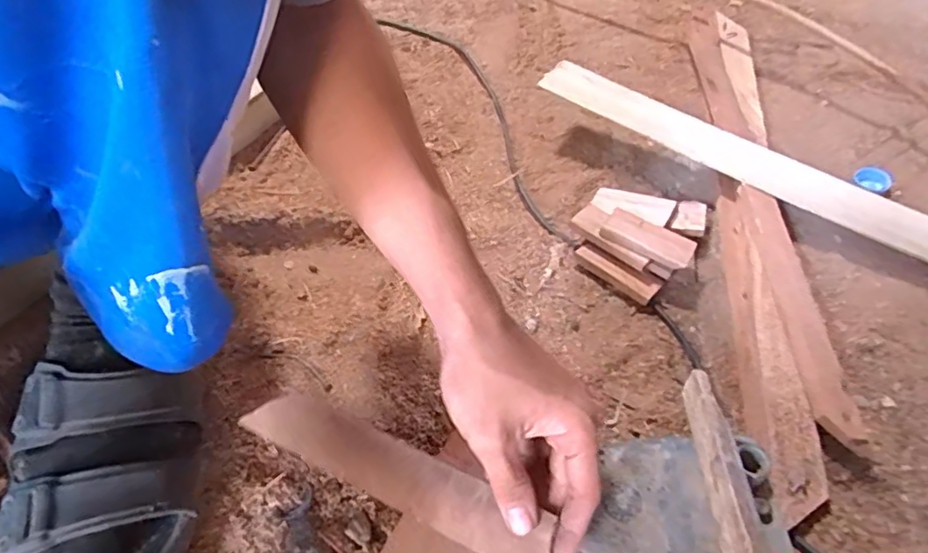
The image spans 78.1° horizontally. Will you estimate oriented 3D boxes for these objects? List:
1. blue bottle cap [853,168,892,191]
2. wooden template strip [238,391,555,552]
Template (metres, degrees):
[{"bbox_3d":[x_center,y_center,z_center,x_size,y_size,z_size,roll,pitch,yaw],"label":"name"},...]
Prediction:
[{"bbox_3d":[0.404,-0.097,0.562,0.035,0.009,0.026,-9,50,-6],"label":"blue bottle cap"},{"bbox_3d":[-0.045,0.122,0.356,0.228,0.007,0.040,16,72,26],"label":"wooden template strip"}]

